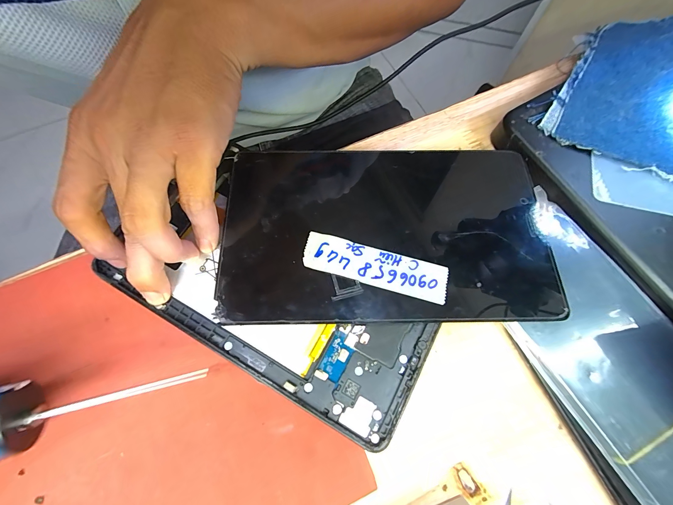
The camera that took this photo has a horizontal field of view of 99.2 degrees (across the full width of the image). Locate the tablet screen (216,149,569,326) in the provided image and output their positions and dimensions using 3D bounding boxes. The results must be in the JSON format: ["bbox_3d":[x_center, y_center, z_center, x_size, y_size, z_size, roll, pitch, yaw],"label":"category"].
[{"bbox_3d":[0.029,-0.015,0.183,0.201,0.005,0.118,0,70,0],"label":"tablet screen"}]

